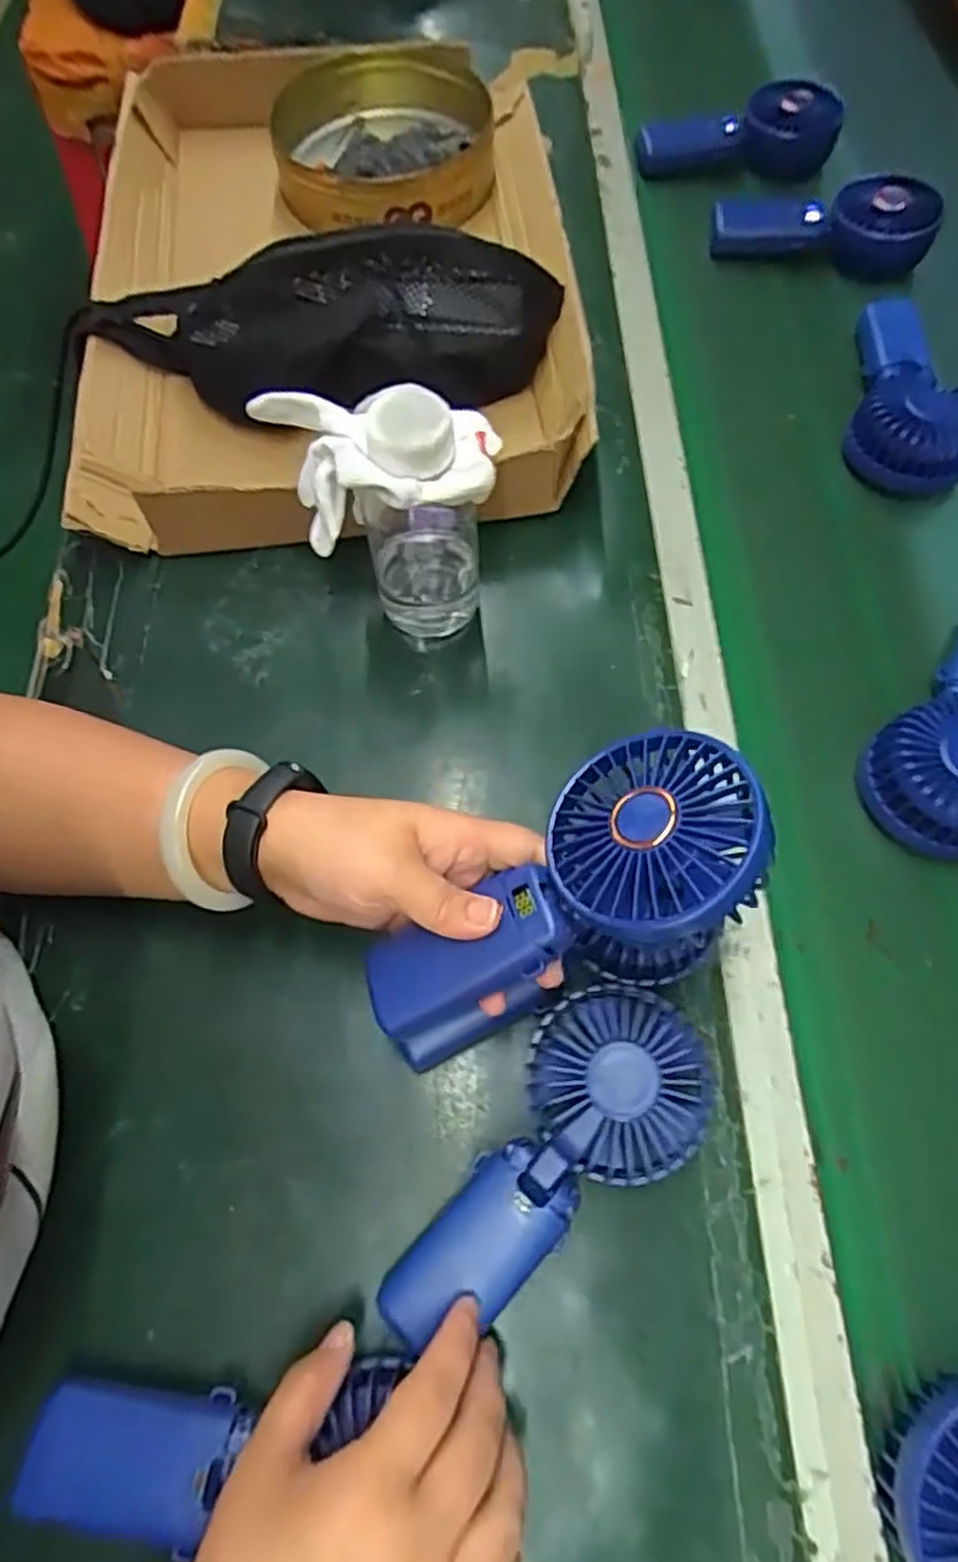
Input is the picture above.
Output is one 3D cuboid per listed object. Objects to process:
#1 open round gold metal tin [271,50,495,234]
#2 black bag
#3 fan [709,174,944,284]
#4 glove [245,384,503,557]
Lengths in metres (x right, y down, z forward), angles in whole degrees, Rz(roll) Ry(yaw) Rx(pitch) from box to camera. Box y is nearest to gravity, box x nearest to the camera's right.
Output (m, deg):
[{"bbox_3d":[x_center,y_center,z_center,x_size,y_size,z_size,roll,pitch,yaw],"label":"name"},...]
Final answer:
[{"bbox_3d":[-0.079,-0.545,0.653,0.192,0.045,0.195,0,66,-1],"label":"open round gold metal tin"},{"bbox_3d":[-0.115,-0.334,0.541,0.342,0.094,0.107,-1,66,-2],"label":"black bag"},{"bbox_3d":[0.294,-0.472,0.652,0.179,0.051,0.071,9,66,3],"label":"fan"},{"bbox_3d":[-0.054,-0.158,0.405,0.125,0.081,0.062,-4,66,-3],"label":"glove"}]

